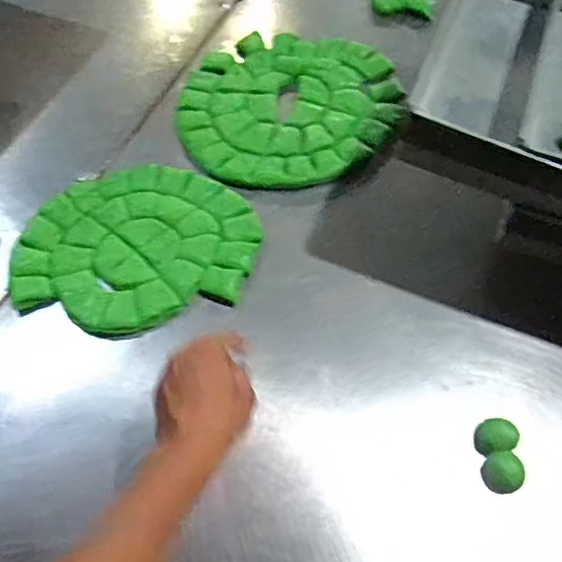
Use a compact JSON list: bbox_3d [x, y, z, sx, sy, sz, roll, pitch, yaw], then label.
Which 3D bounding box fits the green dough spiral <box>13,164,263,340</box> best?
[{"bbox_3d":[-0.165,-0.044,0.672,0.270,0.016,0.222,-5,56,-4],"label":"green dough spiral"}]

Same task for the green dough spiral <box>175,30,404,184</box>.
[{"bbox_3d":[0.010,-0.243,0.792,0.289,0.022,0.274,1,56,1],"label":"green dough spiral"}]

